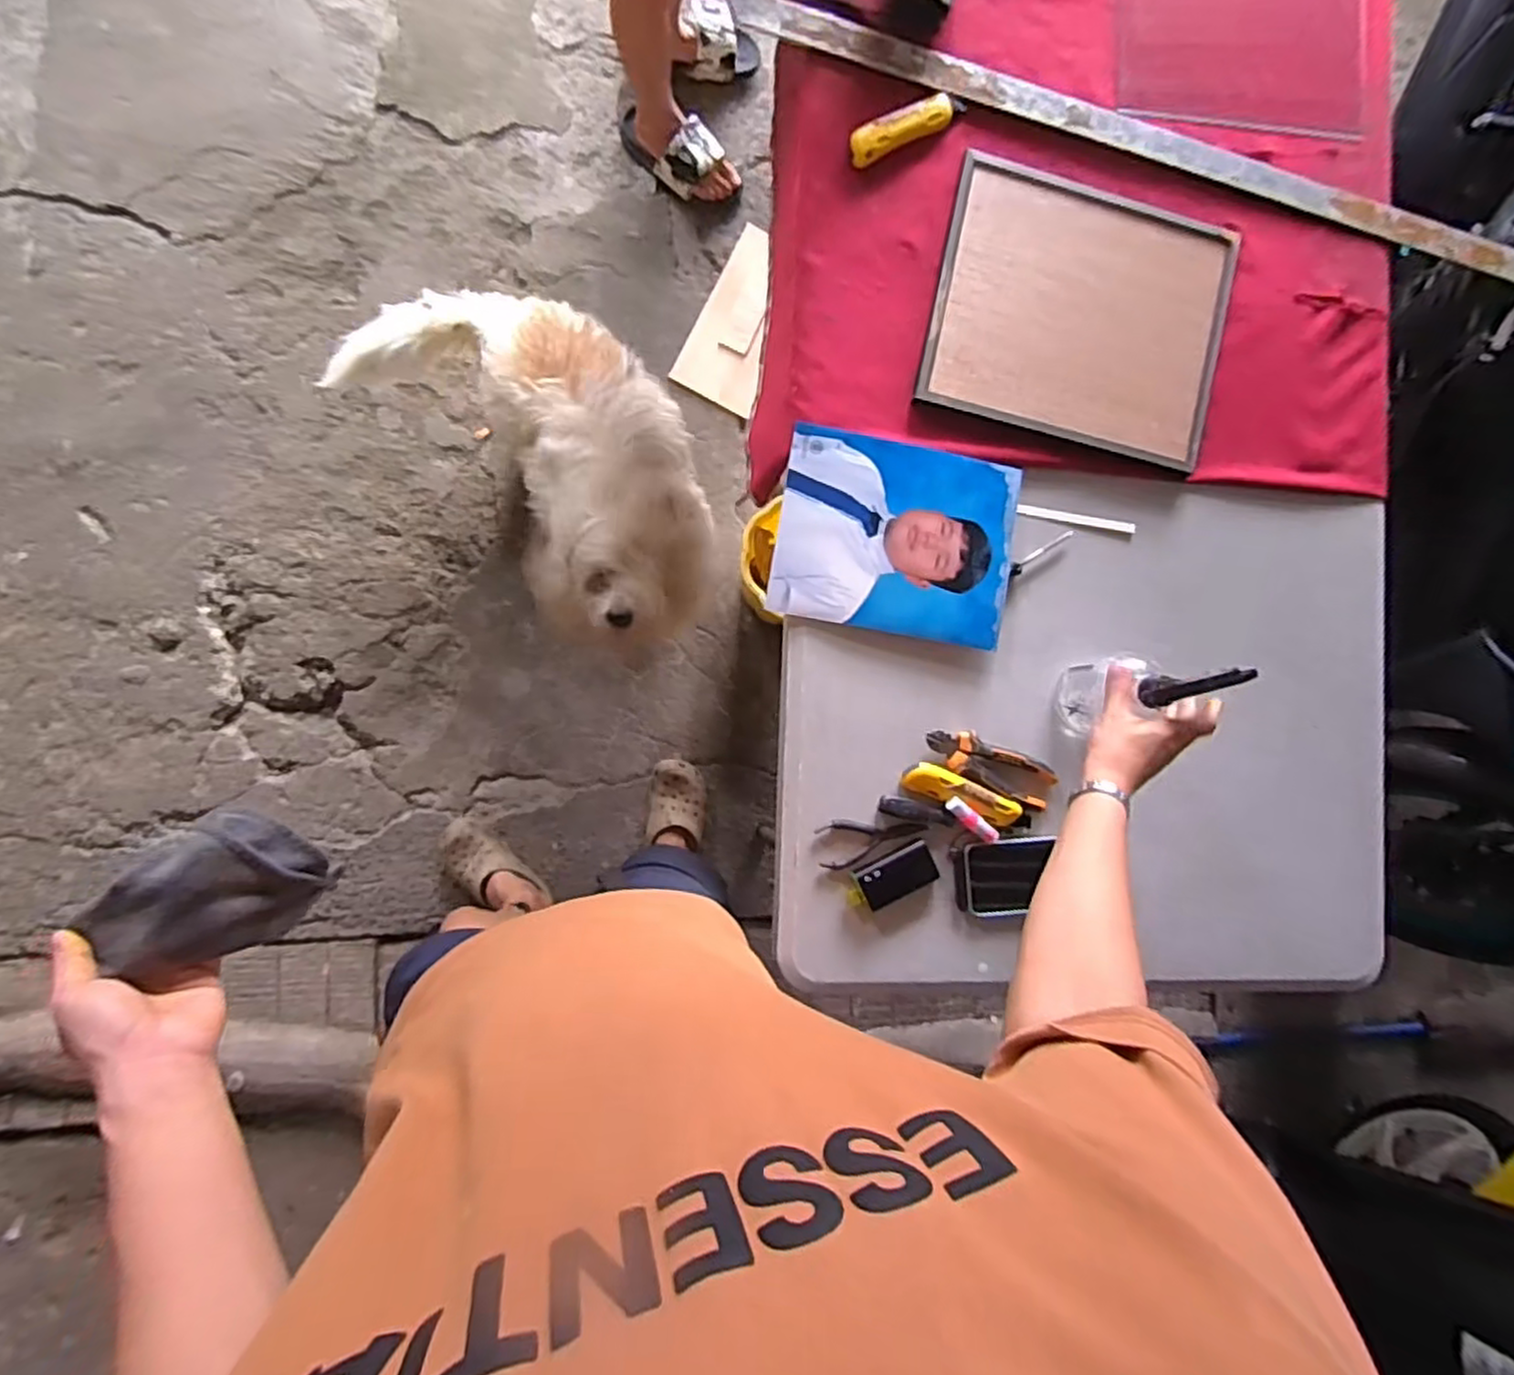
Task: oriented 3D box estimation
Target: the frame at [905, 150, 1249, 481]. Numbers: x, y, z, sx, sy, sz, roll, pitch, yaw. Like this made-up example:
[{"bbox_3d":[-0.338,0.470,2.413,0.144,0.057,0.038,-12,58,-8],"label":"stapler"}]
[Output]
[{"bbox_3d":[0.355,-0.408,0.791,0.324,0.016,0.269,12,87,-7],"label":"frame"}]

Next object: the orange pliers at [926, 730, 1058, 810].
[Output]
[{"bbox_3d":[0.246,0.081,0.767,0.142,0.021,0.048,25,85,-6],"label":"orange pliers"}]

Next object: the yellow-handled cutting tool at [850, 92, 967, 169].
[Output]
[{"bbox_3d":[0.162,-0.599,0.773,0.143,0.023,0.036,-31,92,-7],"label":"yellow-handled cutting tool"}]

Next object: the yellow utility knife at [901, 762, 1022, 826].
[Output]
[{"bbox_3d":[0.215,0.114,0.754,0.123,0.022,0.035,26,85,-6],"label":"yellow utility knife"}]

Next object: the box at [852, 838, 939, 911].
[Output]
[{"bbox_3d":[0.145,0.195,0.750,0.083,0.017,0.050,-23,91,-7],"label":"box"}]

